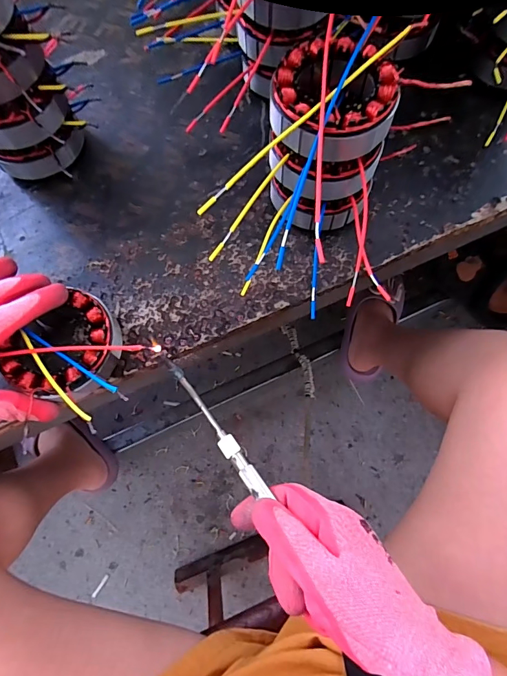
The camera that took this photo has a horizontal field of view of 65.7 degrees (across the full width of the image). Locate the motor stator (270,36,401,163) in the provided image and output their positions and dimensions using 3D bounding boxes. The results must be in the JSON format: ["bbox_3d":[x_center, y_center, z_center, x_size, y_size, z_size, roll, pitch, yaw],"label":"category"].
[{"bbox_3d":[0.053,-0.168,0.274,0.086,0.043,0.084,0,73,1],"label":"motor stator"}]

